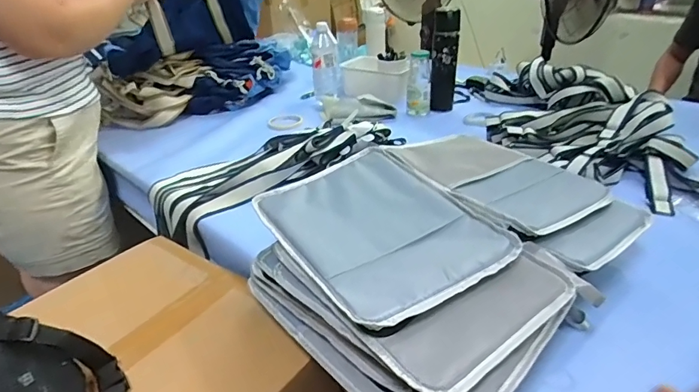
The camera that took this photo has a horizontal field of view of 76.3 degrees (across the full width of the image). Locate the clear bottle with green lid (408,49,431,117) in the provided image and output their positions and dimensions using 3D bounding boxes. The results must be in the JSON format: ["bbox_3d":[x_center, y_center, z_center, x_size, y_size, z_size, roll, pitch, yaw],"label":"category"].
[{"bbox_3d":[0.194,-0.313,1.239,0.066,0.167,0.068,3,30,8],"label":"clear bottle with green lid"}]

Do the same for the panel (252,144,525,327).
[{"bbox_3d":[0.031,0.029,0.554,0.216,0.025,0.287,-19,34,-28],"label":"panel"}]

